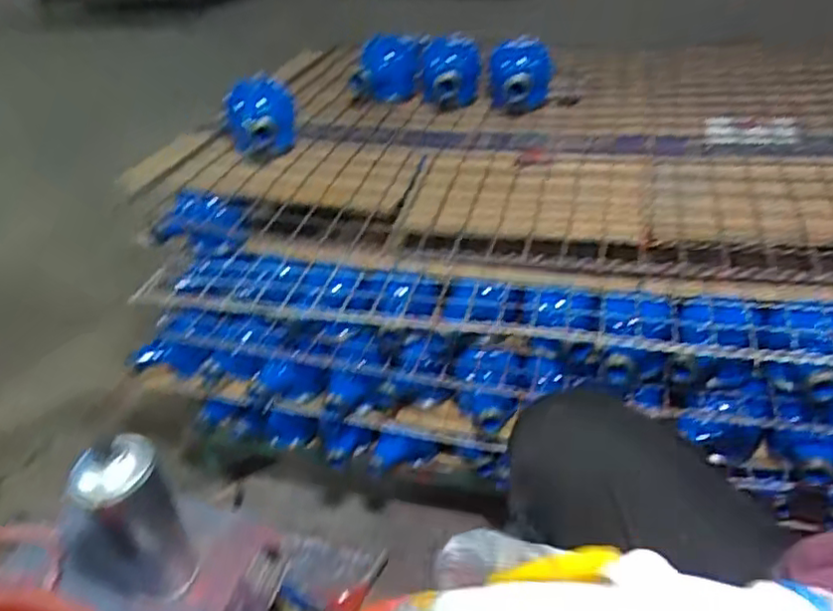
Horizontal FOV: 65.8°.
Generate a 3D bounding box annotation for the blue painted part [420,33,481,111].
[{"bbox_3d":[0.050,-0.347,0.948,0.086,0.086,0.093,-4,36,6],"label":"blue painted part"}]

